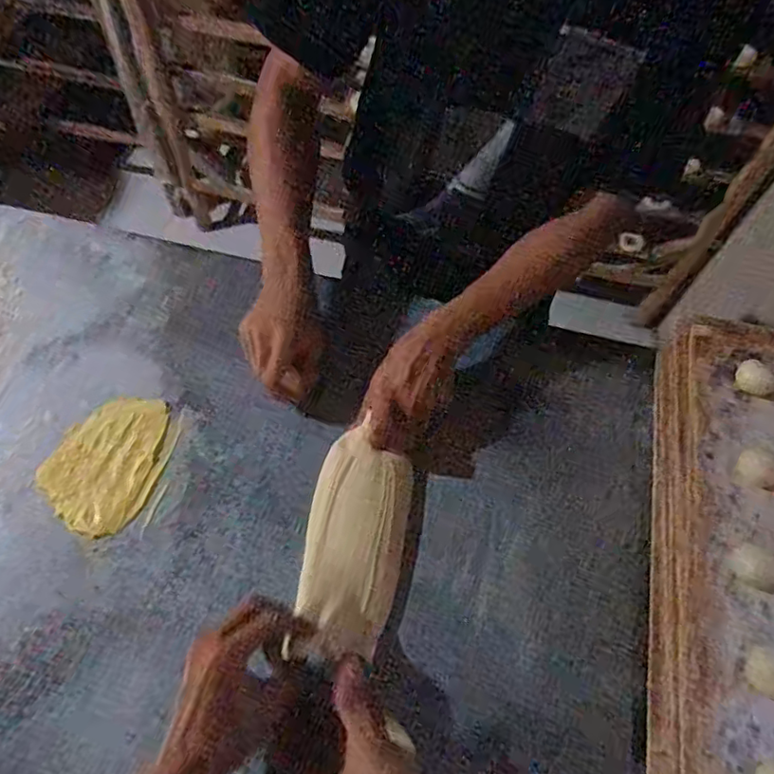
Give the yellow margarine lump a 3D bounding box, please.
[{"bbox_3d":[-0.267,0.070,0.556,0.098,0.021,0.139,19,61,7],"label":"yellow margarine lump"}]

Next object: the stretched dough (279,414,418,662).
[{"bbox_3d":[-0.027,0.138,0.522,0.089,0.042,0.195,5,55,4],"label":"stretched dough"}]

